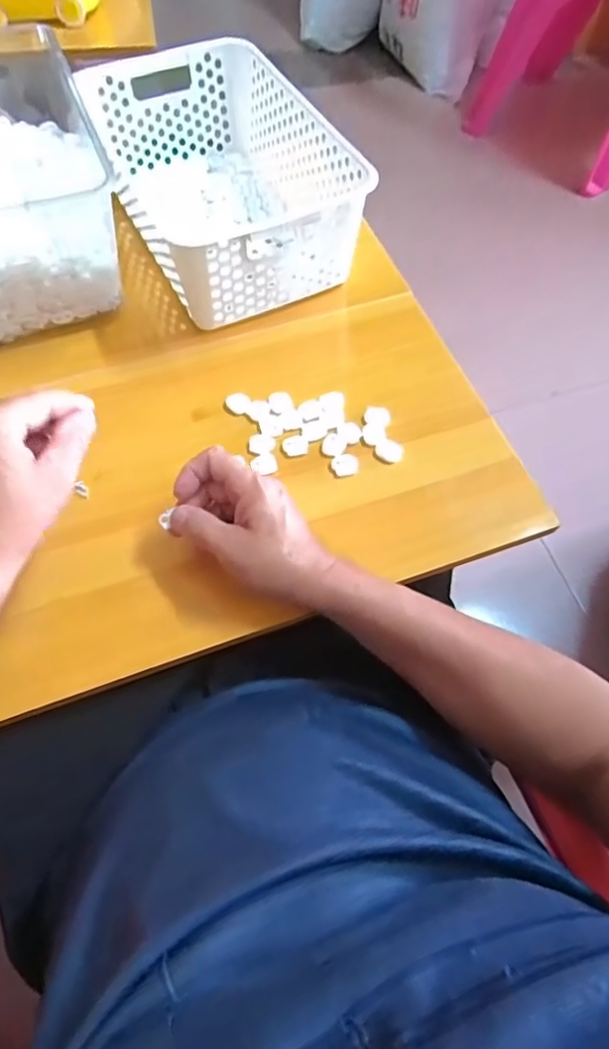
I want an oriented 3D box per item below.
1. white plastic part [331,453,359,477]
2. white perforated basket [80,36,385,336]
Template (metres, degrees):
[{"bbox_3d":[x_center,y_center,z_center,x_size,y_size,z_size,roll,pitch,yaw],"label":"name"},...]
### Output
[{"bbox_3d":[0.036,-0.052,0.506,0.022,0.009,0.020,-8,62,-6],"label":"white plastic part"},{"bbox_3d":[-0.083,-0.358,0.605,0.188,0.111,0.293,-23,65,-14],"label":"white perforated basket"}]

